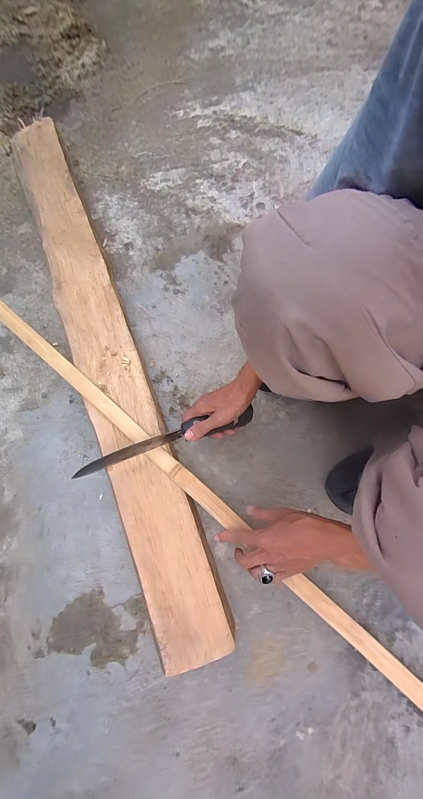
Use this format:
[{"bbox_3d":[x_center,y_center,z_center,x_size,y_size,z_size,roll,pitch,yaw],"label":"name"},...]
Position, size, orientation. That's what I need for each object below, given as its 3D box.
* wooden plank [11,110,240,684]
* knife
[{"bbox_3d":[-0.205,-0.092,0.553,0.116,0.022,1.057,-21,78,-3],"label":"wooden plank"},{"bbox_3d":[-0.074,0.067,0.497,0.304,0.031,0.033,-17,78,-10],"label":"knife"}]

